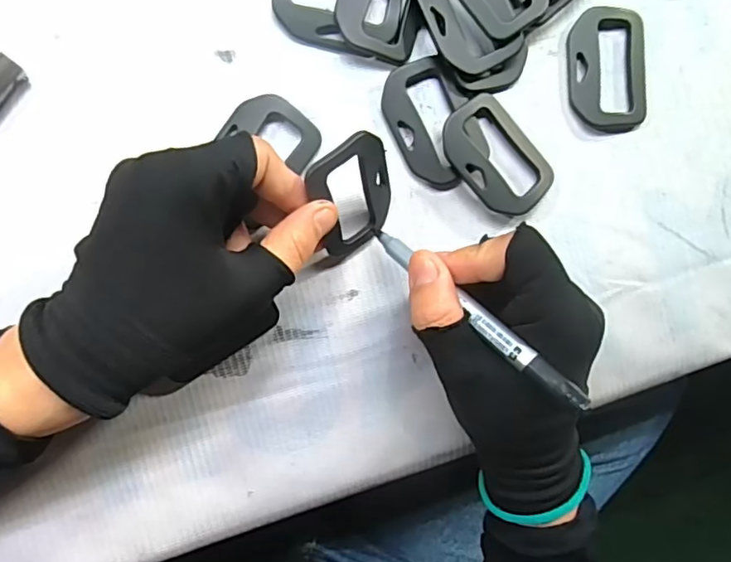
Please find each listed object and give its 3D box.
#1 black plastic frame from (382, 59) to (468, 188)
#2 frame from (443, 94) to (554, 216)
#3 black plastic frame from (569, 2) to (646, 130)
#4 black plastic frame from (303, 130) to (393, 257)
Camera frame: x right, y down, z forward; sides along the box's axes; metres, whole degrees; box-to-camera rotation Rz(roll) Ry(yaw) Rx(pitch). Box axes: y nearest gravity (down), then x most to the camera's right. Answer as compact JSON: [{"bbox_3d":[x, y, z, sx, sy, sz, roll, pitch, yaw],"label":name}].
[{"bbox_3d":[0.032,-0.077,0.278,0.039,0.006,0.062,-27,94,-7],"label":"black plastic frame"},{"bbox_3d":[0.065,-0.062,0.283,0.040,0.010,0.061,-41,96,-5],"label":"frame"},{"bbox_3d":[0.126,-0.110,0.292,0.042,0.005,0.062,-4,91,-8],"label":"black plastic frame"},{"bbox_3d":[-0.004,-0.039,0.252,0.044,0.058,0.007,-41,59,-13],"label":"black plastic frame"}]

